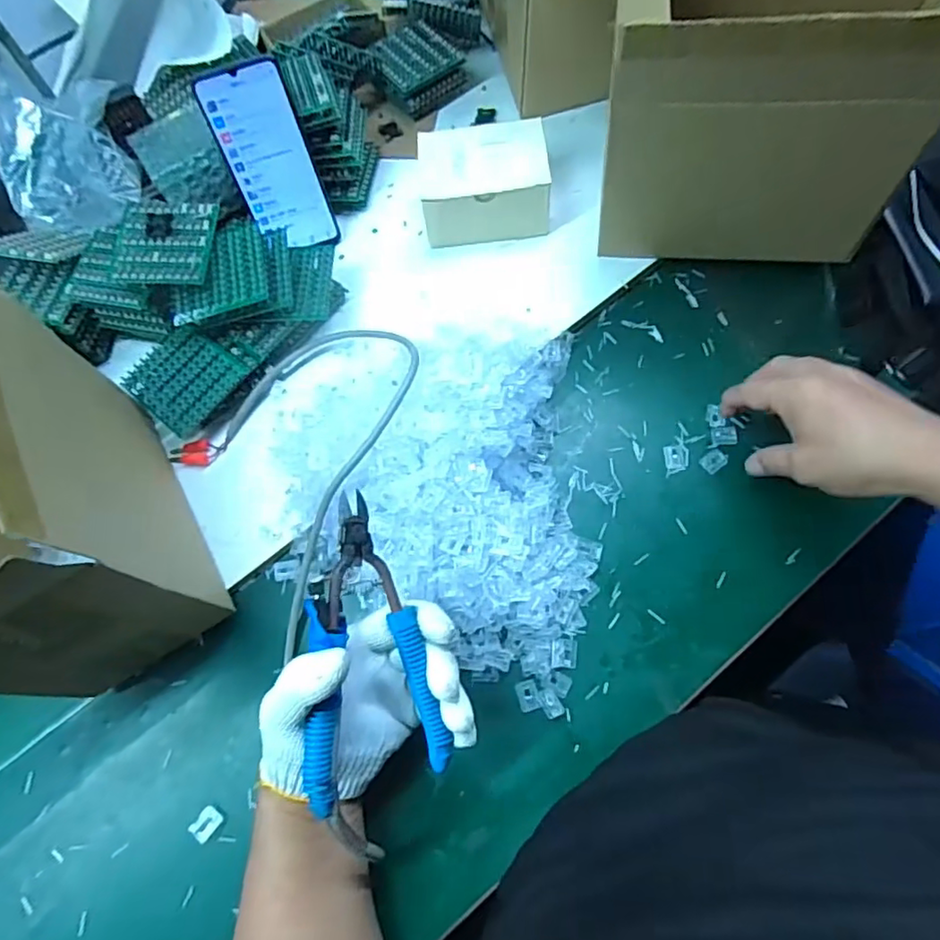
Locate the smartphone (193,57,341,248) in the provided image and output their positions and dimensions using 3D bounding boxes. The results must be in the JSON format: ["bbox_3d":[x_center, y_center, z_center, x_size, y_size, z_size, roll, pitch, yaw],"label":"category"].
[{"bbox_3d":[-0.184,-0.283,0.555,0.072,0.159,0.007,-19,44,-3],"label":"smartphone"}]

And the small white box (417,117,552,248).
[{"bbox_3d":[0.013,-0.276,0.578,0.120,0.067,0.095,-8,70,0],"label":"small white box"}]

